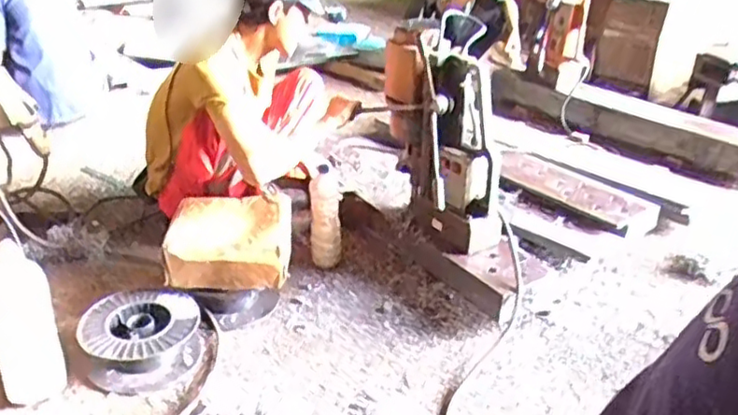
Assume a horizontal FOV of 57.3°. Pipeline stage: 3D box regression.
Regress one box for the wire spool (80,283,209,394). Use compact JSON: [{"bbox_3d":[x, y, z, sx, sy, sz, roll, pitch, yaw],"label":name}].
[{"bbox_3d":[-0.525,0.292,1.575,0.276,0.114,0.235,-8,28,-18],"label":"wire spool"}]

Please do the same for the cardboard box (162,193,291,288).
[{"bbox_3d":[-0.350,0.074,1.733,0.301,0.126,0.292,1,29,-5],"label":"cardboard box"}]

